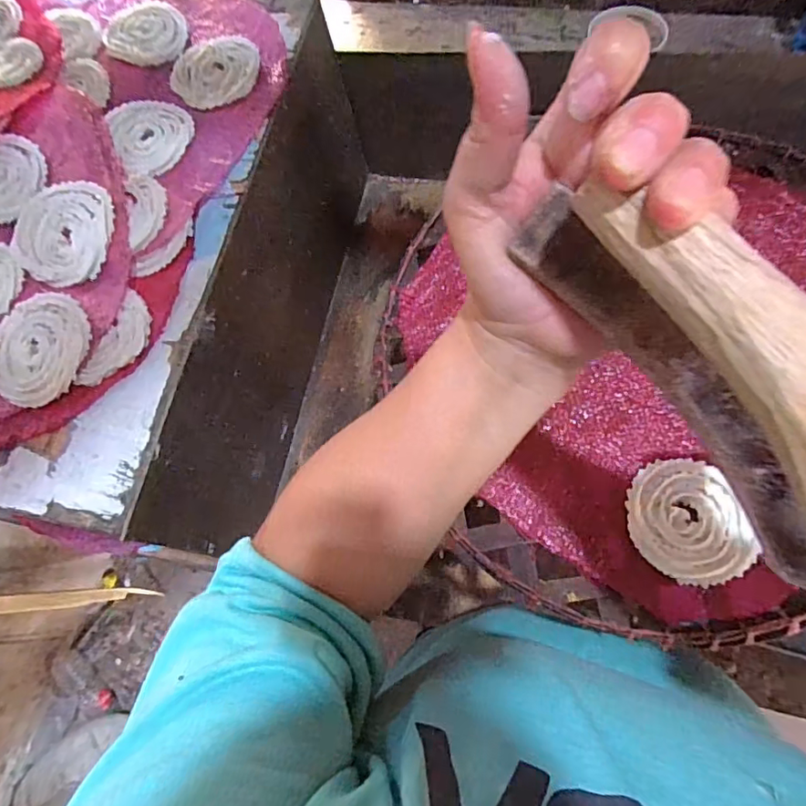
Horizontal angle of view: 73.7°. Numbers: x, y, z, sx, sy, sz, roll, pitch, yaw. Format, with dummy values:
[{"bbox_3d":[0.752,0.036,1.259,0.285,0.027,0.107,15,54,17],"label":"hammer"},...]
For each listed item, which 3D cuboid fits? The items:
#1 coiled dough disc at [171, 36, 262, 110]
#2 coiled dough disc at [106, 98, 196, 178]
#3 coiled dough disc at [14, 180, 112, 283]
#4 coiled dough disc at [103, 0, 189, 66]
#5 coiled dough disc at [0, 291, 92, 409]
[{"bbox_3d":[-0.172,-0.305,0.492,0.080,0.008,0.075,-3,70,8],"label":"coiled dough disc"},{"bbox_3d":[-0.219,-0.238,0.470,0.065,0.008,0.091,-25,73,-6],"label":"coiled dough disc"},{"bbox_3d":[-0.273,-0.138,0.430,0.083,0.010,0.086,-3,70,8],"label":"coiled dough disc"},{"bbox_3d":[-0.249,-0.361,0.519,0.075,0.009,0.091,-18,69,2],"label":"coiled dough disc"},{"bbox_3d":[-0.274,-0.042,0.402,0.073,0.007,0.084,22,74,9],"label":"coiled dough disc"}]

